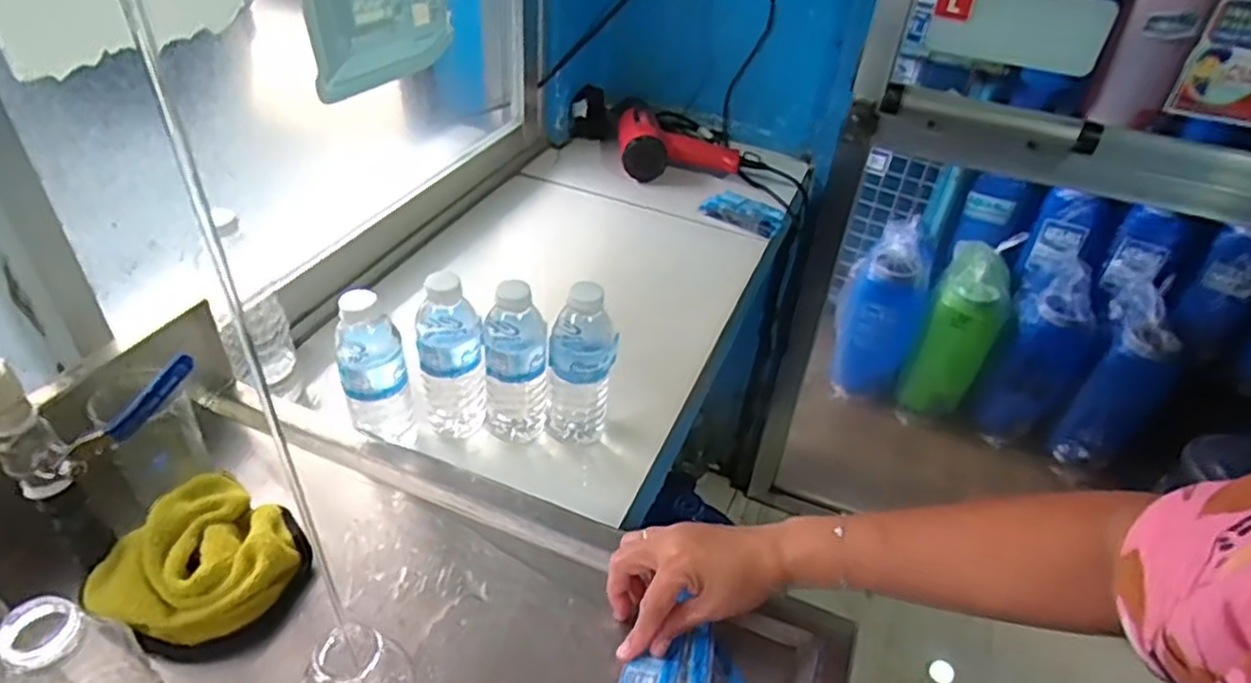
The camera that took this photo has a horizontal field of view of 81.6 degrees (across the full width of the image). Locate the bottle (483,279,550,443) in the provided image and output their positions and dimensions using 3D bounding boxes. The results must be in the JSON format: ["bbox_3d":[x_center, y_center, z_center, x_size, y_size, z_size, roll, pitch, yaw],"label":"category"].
[{"bbox_3d":[-0.104,0.017,0.685,0.059,0.167,0.053,-1,40,-8],"label":"bottle"}]

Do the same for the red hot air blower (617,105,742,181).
[{"bbox_3d":[0.086,-0.318,1.172,0.195,0.068,0.132,4,39,-2],"label":"red hot air blower"}]

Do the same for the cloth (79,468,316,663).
[{"bbox_3d":[-0.308,0.164,0.533,0.118,0.042,0.118,20,41,17],"label":"cloth"}]

